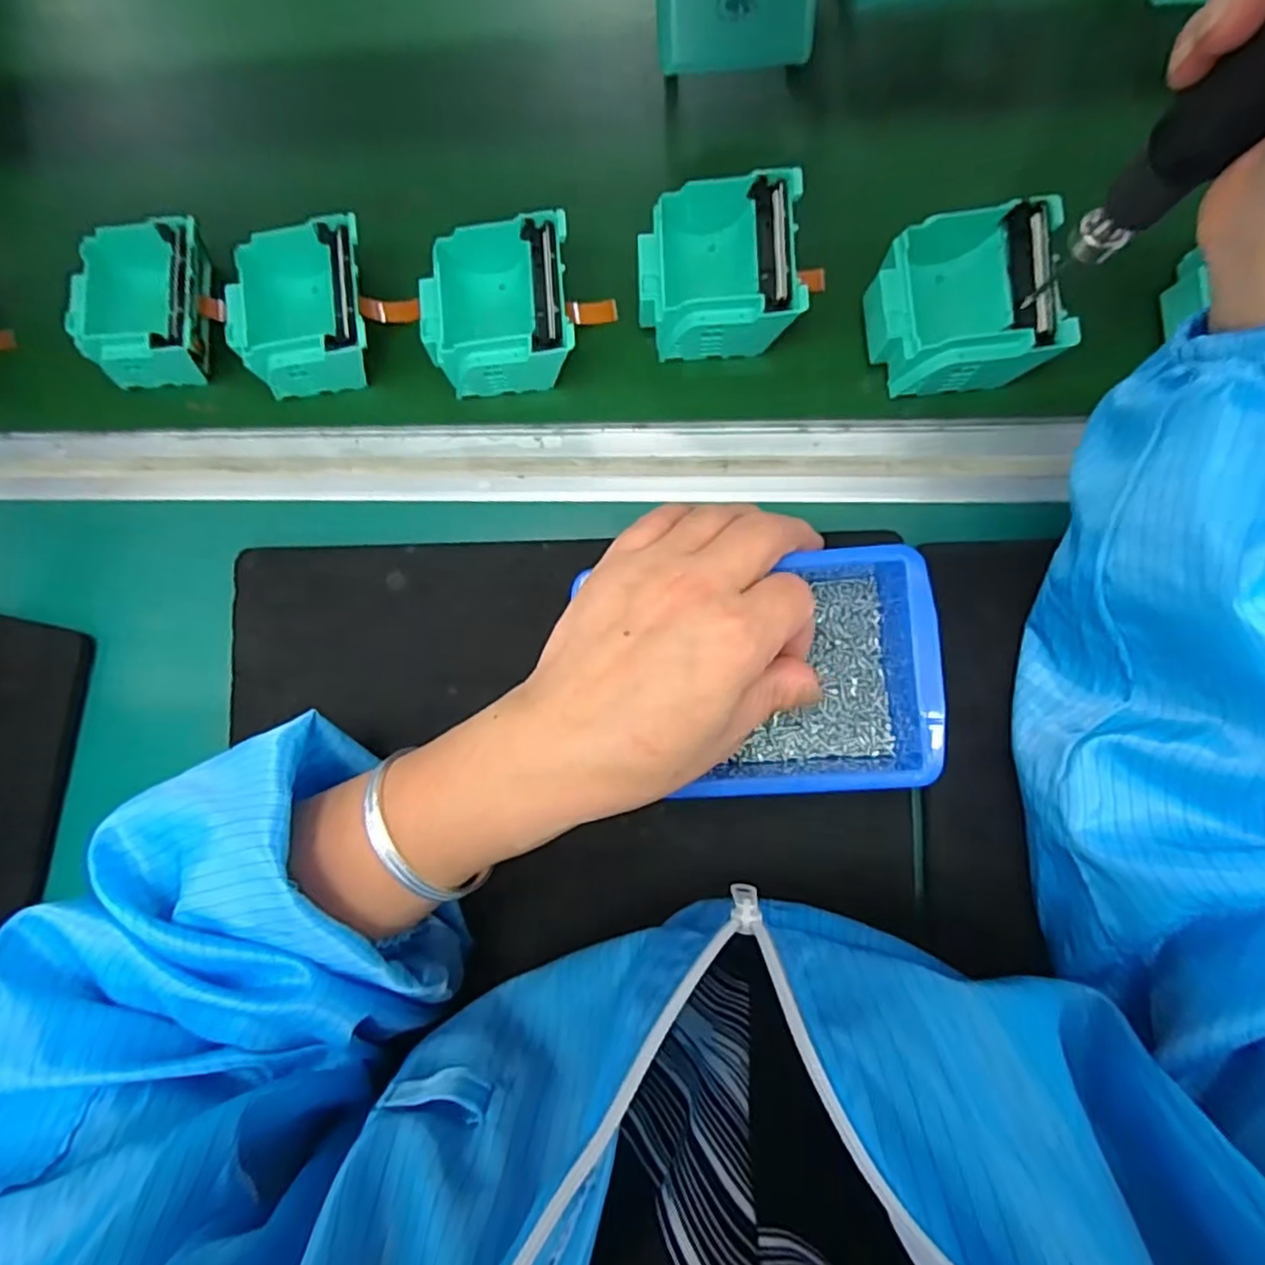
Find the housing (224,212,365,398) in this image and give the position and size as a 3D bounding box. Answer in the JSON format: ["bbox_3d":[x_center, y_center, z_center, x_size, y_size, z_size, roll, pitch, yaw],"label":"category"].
[{"bbox_3d":[-0.174,-0.174,0.358,0.086,0.036,0.079,-5,83,5],"label":"housing"}]

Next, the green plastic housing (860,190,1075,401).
[{"bbox_3d":[0.159,-0.157,0.318,0.080,0.038,0.077,-6,83,5],"label":"green plastic housing"}]

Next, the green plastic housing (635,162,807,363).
[{"bbox_3d":[0.043,-0.184,0.335,0.080,0.038,0.082,-1,84,6],"label":"green plastic housing"}]

